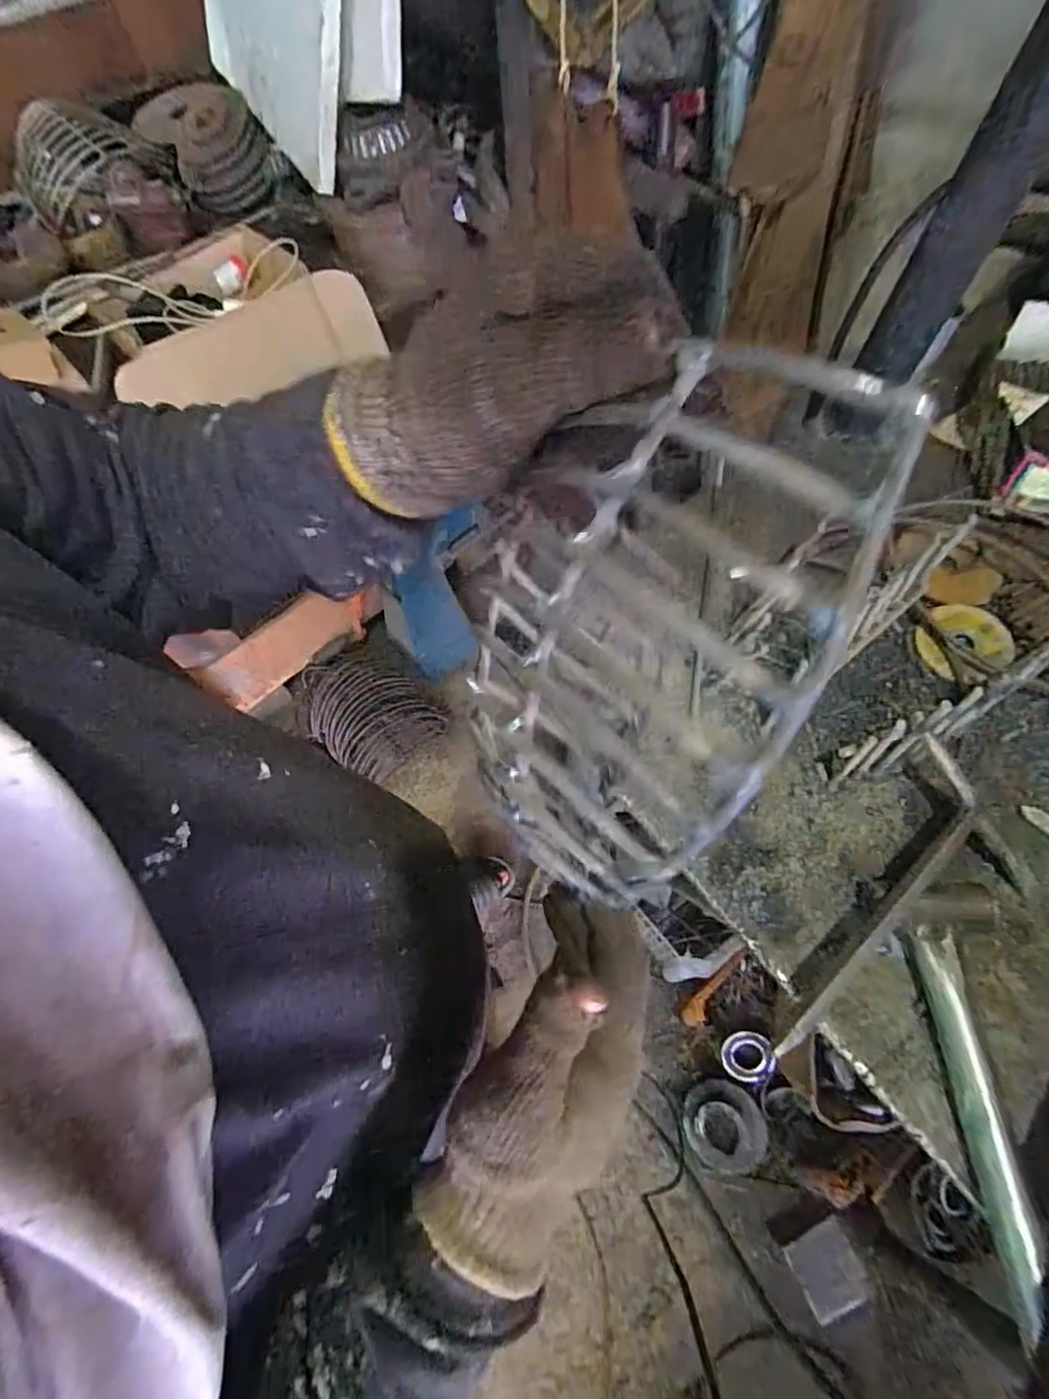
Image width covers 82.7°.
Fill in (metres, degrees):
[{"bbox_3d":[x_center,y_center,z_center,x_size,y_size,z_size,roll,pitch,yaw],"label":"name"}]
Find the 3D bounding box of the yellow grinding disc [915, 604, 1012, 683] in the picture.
[{"bbox_3d":[0.349,-0.048,0.476,0.068,0.006,0.059,-10,63,-2],"label":"yellow grinding disc"}]

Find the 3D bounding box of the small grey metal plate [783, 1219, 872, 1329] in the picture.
[{"bbox_3d":[0.466,0.875,0.913,0.098,0.006,0.097,-26,24,-4],"label":"small grey metal plate"}]

